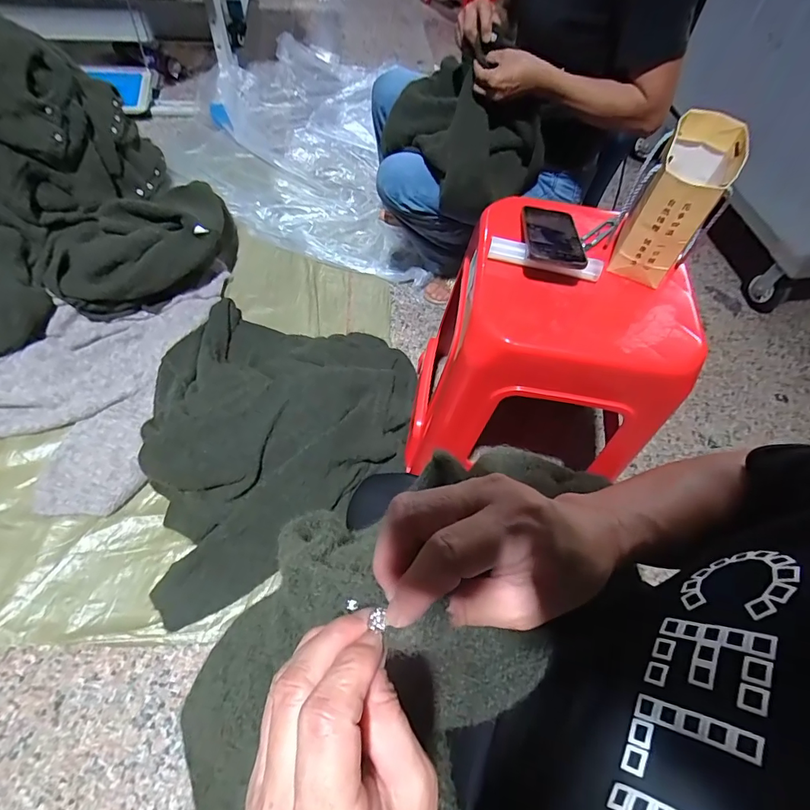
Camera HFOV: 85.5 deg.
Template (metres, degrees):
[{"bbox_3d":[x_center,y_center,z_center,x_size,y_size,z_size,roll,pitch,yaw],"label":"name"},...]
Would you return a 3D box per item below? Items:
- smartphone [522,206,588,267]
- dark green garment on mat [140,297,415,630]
[{"bbox_3d":[0.207,-0.240,0.617,0.082,0.015,0.168,11,46,2],"label":"smartphone"},{"bbox_3d":[-0.245,0.023,0.922,0.531,0.180,0.659,-9,62,-9],"label":"dark green garment on mat"}]

